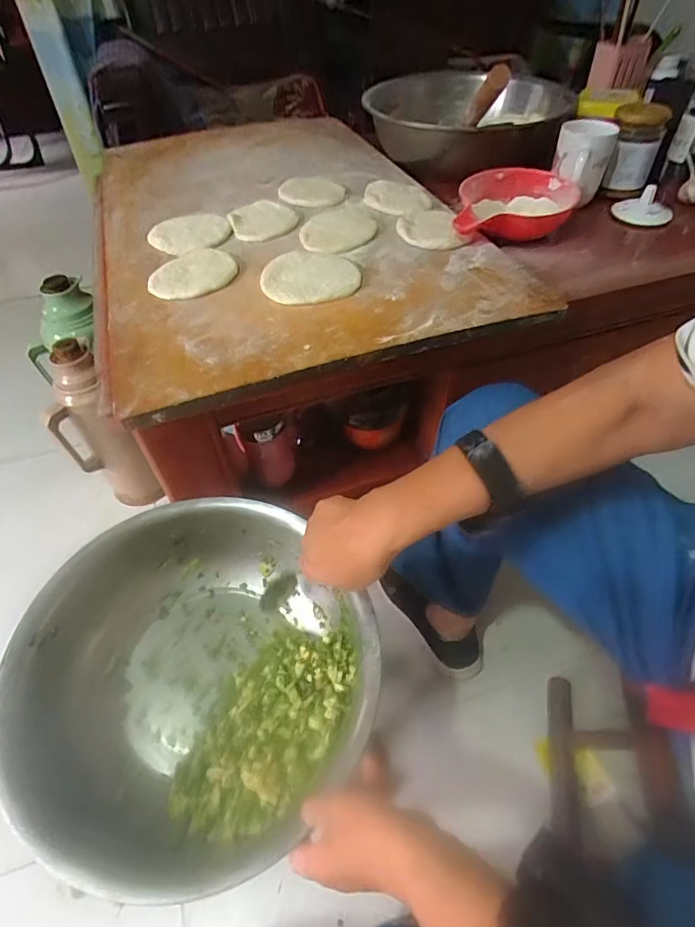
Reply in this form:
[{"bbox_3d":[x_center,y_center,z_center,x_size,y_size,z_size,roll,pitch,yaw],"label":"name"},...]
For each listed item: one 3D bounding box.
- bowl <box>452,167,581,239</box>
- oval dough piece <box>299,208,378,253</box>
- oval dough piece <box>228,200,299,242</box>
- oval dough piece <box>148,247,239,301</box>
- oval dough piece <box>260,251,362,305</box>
[{"bbox_3d":[0.246,-0.368,0.686,0.164,0.055,0.171,8,55,9],"label":"bowl"},{"bbox_3d":[-0.010,-0.331,0.661,0.091,0.017,0.137,23,58,19],"label":"oval dough piece"},{"bbox_3d":[-0.127,-0.354,0.681,0.093,0.011,0.094,-31,58,-18],"label":"oval dough piece"},{"bbox_3d":[-0.193,-0.243,0.600,0.095,0.007,0.108,20,57,17],"label":"oval dough piece"},{"bbox_3d":[-0.047,-0.235,0.585,0.118,0.009,0.108,-12,54,-6],"label":"oval dough piece"}]

